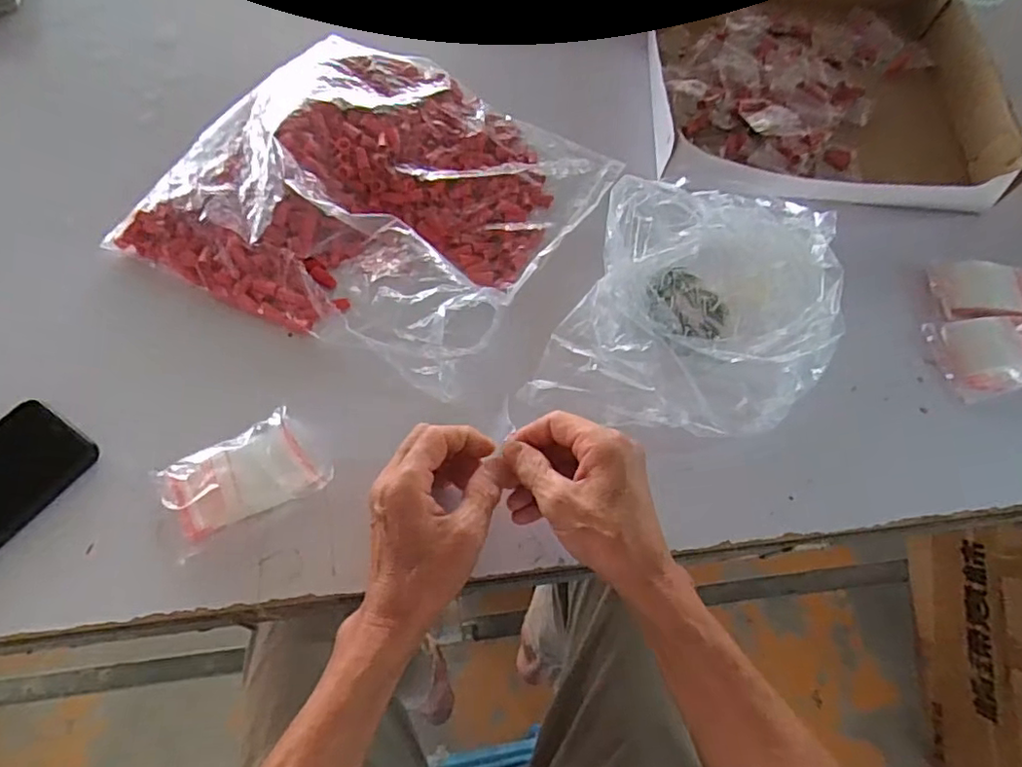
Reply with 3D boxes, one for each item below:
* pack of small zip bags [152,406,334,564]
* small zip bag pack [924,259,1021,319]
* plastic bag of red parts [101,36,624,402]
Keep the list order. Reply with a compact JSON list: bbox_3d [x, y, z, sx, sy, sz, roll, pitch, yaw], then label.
[{"bbox_3d":[-0.191,0.065,0.428,0.105,0.018,0.065,-28,68,-17],"label":"pack of small zip bags"},{"bbox_3d":[0.438,-0.085,0.546,0.106,0.018,0.053,5,63,-1],"label":"small zip bag pack"},{"bbox_3d":[-0.117,-0.184,0.541,0.319,0.061,0.321,28,65,10],"label":"plastic bag of red parts"}]

